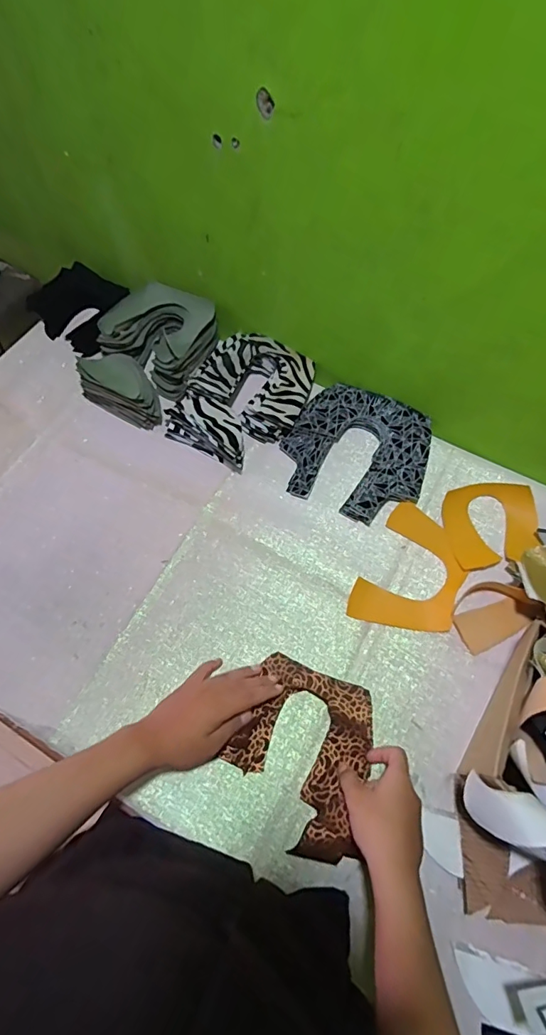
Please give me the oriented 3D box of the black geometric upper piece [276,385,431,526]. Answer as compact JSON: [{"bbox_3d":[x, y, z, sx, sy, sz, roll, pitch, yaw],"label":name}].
[{"bbox_3d":[0.117,-0.092,0.665,0.189,0.027,0.182,24,68,11],"label":"black geometric upper piece"}]

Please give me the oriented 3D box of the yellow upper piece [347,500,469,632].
[{"bbox_3d":[0.180,0.069,0.605,0.116,0.016,0.176,26,61,14],"label":"yellow upper piece"}]

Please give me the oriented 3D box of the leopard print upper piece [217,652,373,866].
[{"bbox_3d":[0.031,0.245,0.504,0.141,0.042,0.164,20,67,9],"label":"leopard print upper piece"}]

